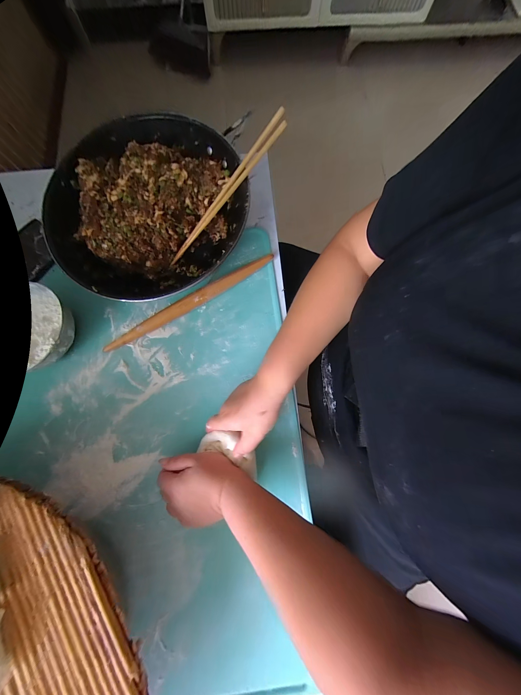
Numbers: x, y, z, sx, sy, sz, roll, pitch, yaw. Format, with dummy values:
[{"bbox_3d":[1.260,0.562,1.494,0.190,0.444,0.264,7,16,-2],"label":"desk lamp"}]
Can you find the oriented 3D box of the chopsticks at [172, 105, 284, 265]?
[{"bbox_3d":[-0.063,-0.238,0.363,0.270,0.017,0.020,-39,79,24],"label":"chopsticks"}]

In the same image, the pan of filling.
[{"bbox_3d":[-0.182,-0.216,0.384,0.313,0.097,0.311,13,78,3],"label":"pan of filling"}]

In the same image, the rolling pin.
[{"bbox_3d":[-0.117,-0.079,0.391,0.314,0.028,0.024,-33,80,-7],"label":"rolling pin"}]

